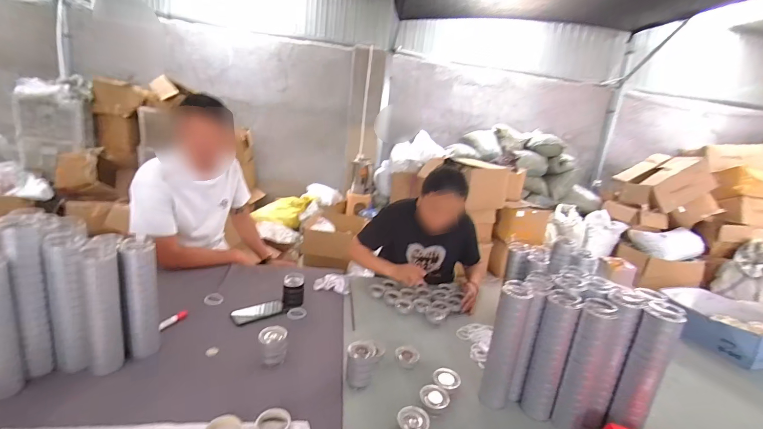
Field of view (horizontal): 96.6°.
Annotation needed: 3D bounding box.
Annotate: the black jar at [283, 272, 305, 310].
[{"bbox_3d":[-0.295,0.258,1.141,0.069,0.102,0.054,2,13,-21],"label":"black jar"}]

